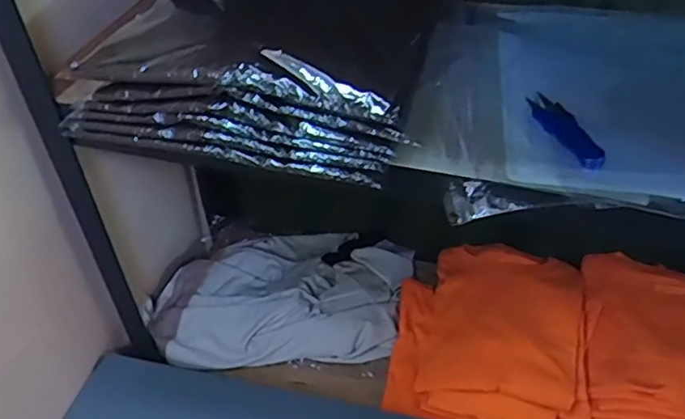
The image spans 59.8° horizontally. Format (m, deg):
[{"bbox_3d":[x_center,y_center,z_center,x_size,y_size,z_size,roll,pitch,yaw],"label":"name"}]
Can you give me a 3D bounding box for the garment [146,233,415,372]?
[{"bbox_3d":[-0.087,0.126,0.955,0.410,0.044,0.271,-3,43,-3],"label":"garment"}]

